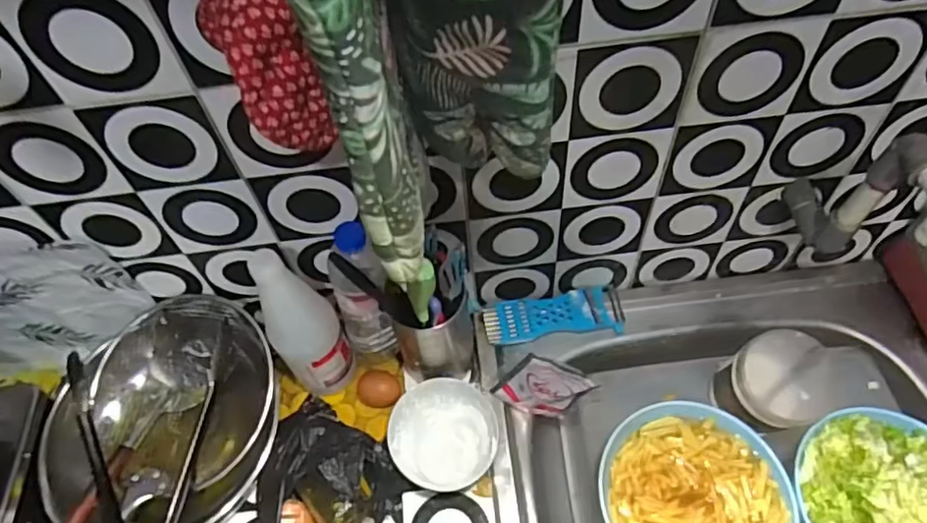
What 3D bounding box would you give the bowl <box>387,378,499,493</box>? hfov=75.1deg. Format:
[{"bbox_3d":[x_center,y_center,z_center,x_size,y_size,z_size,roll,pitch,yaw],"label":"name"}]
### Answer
[{"bbox_3d":[-0.021,0.192,0.669,0.113,0.049,0.119,-2,57,3],"label":"bowl"}]

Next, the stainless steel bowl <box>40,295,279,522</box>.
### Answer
[{"bbox_3d":[-0.323,0.170,0.658,0.245,0.090,0.218,-27,59,-13],"label":"stainless steel bowl"}]

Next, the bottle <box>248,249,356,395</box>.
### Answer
[{"bbox_3d":[-0.178,0.062,0.645,0.067,0.243,0.081,-33,60,-16],"label":"bottle"}]

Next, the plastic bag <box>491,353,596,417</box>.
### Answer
[{"bbox_3d":[0.085,0.137,0.659,0.098,0.113,0.020,7,58,9],"label":"plastic bag"}]

